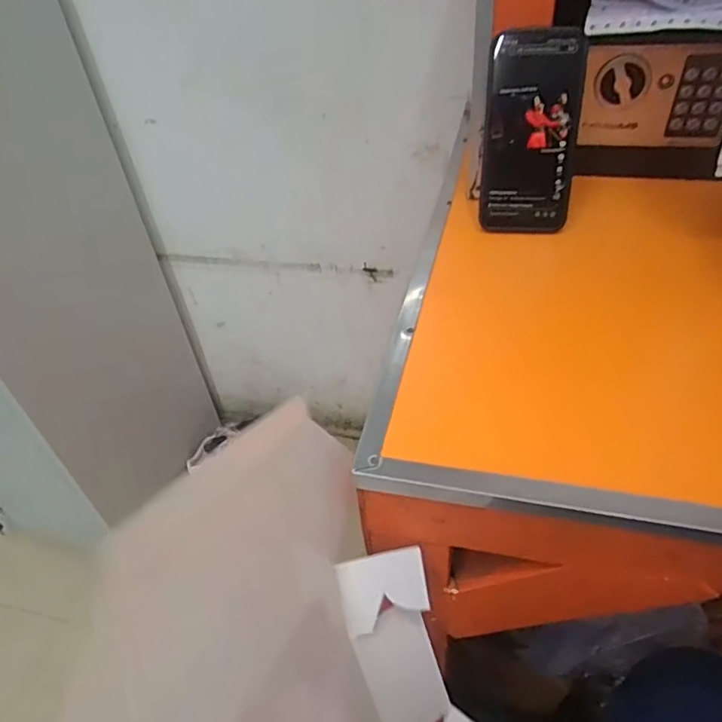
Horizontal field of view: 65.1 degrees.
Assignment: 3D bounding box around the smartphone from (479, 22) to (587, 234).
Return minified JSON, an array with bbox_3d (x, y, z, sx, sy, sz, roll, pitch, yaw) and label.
[{"bbox_3d":[0.155,-0.207,0.521,0.085,0.172,0.014,2,24,12],"label":"smartphone"}]

